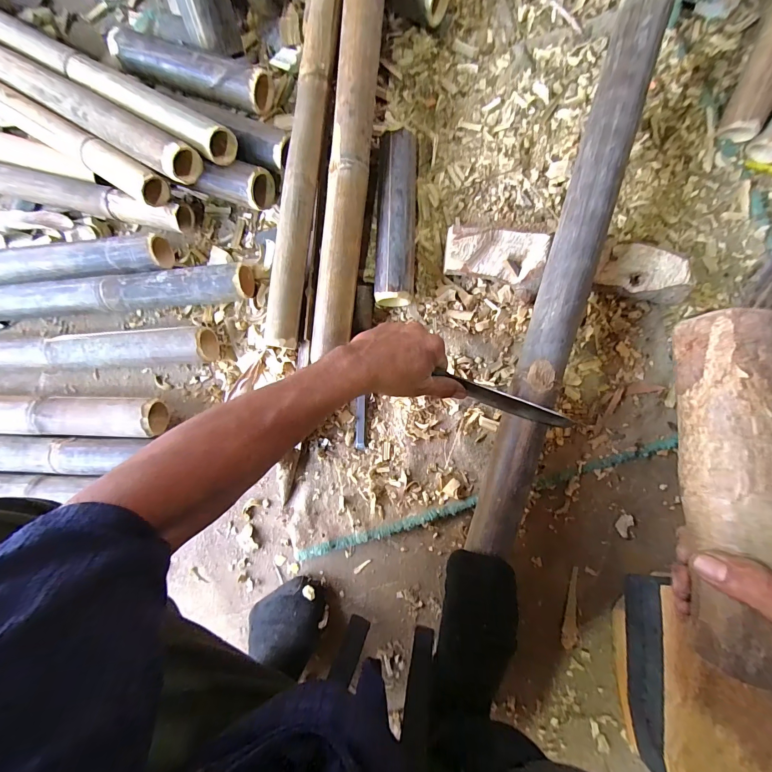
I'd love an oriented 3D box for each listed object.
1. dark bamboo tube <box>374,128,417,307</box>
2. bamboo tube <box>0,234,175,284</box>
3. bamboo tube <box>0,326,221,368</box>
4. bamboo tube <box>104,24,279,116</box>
[{"bbox_3d":[0.015,-0.247,0.525,0.058,0.055,0.251,0,86,4],"label":"dark bamboo tube"},{"bbox_3d":[-0.647,-0.182,0.555,0.603,0.049,0.060,-5,86,3],"label":"bamboo tube"},{"bbox_3d":[-0.581,-0.052,0.560,0.623,0.054,0.058,-2,86,3],"label":"bamboo tube"},{"bbox_3d":[-0.310,-0.501,0.565,0.260,0.068,0.067,20,88,5],"label":"bamboo tube"}]

